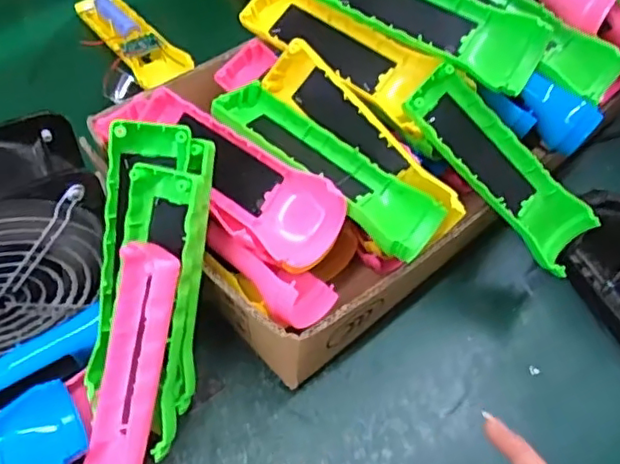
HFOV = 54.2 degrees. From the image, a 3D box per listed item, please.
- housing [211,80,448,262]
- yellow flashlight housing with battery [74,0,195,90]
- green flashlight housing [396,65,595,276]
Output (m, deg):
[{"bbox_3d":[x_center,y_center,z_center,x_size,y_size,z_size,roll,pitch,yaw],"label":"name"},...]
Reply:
[{"bbox_3d":[0.010,-0.042,0.377,0.153,0.034,0.051,36,61,20],"label":"housing"},{"bbox_3d":[-0.166,-0.187,0.572,0.055,0.021,0.147,-28,61,-21],"label":"yellow flashlight housing with battery"},{"bbox_3d":[0.124,-0.039,0.394,0.152,0.024,0.050,43,59,-12],"label":"green flashlight housing"}]

